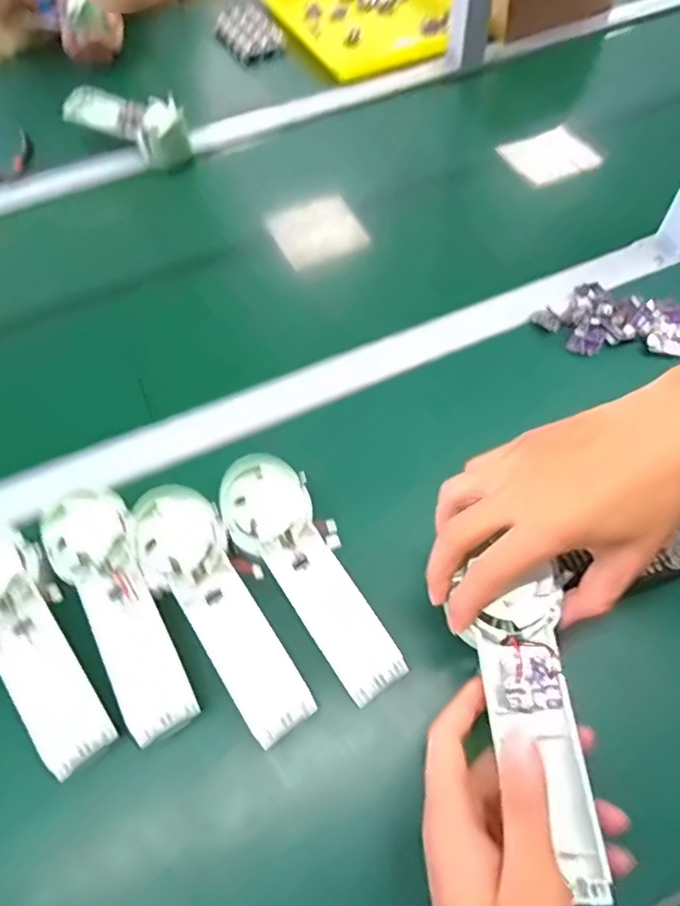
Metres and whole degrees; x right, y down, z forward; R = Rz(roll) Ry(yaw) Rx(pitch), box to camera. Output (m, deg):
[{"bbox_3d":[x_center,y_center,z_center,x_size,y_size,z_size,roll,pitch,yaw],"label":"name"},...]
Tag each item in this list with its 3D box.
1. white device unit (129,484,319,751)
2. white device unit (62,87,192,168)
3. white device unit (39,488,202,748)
[{"bbox_3d":[-0.082,0.104,0.373,0.062,0.026,0.179,-32,75,-14],"label":"white device unit"},{"bbox_3d":[-0.269,-0.415,0.699,0.174,0.067,0.062,25,64,17],"label":"white device unit"},{"bbox_3d":[-0.149,0.102,0.373,0.056,0.032,0.174,-32,63,-14],"label":"white device unit"}]

